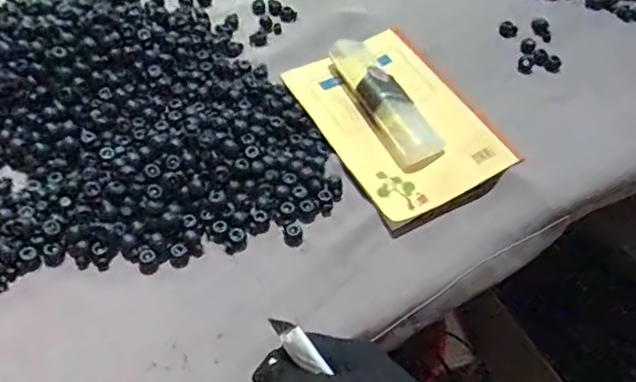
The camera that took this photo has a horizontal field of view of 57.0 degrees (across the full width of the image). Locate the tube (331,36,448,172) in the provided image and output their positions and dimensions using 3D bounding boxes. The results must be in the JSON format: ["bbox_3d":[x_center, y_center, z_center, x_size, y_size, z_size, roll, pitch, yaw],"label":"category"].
[{"bbox_3d":[0.064,-0.089,0.559,0.045,0.028,0.158,-19,57,-17],"label":"tube"}]

